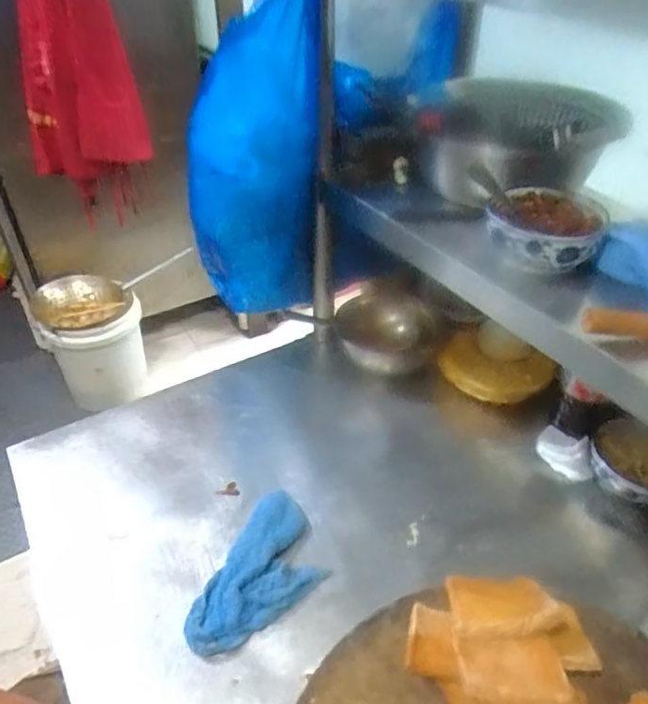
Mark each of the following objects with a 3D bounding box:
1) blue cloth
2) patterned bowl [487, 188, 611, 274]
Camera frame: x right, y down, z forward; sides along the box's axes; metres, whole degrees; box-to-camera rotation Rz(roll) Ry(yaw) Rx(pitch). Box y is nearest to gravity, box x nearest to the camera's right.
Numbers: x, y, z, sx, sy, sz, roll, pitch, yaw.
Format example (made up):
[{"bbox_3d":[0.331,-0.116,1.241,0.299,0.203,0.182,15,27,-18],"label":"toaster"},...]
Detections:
[{"bbox_3d":[-0.067,0.260,0.654,0.110,0.023,0.197,16,42,19],"label":"blue cloth"},{"bbox_3d":[0.233,-0.131,0.599,0.115,0.044,0.112,0,39,0],"label":"patterned bowl"}]

